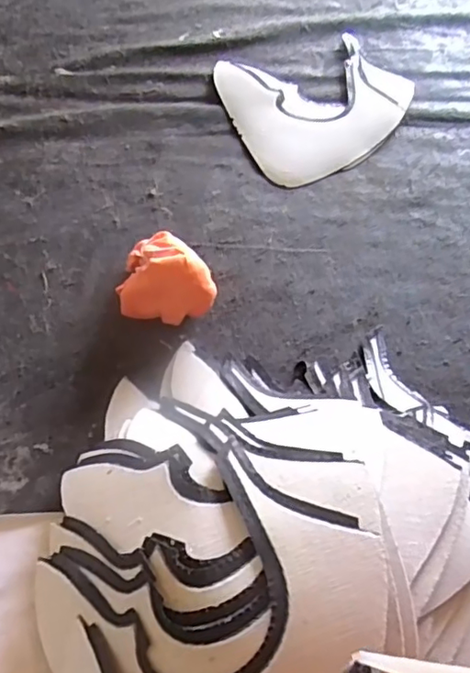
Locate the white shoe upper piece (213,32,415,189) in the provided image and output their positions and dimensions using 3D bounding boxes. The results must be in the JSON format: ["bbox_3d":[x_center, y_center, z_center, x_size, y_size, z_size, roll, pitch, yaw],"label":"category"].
[{"bbox_3d":[0.089,-0.228,0.558,0.188,0.011,0.175,-16,58,-14],"label":"white shoe upper piece"}]

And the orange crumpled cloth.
[{"bbox_3d":[-0.046,-0.041,0.406,0.063,0.057,0.050,4,55,0],"label":"orange crumpled cloth"}]

